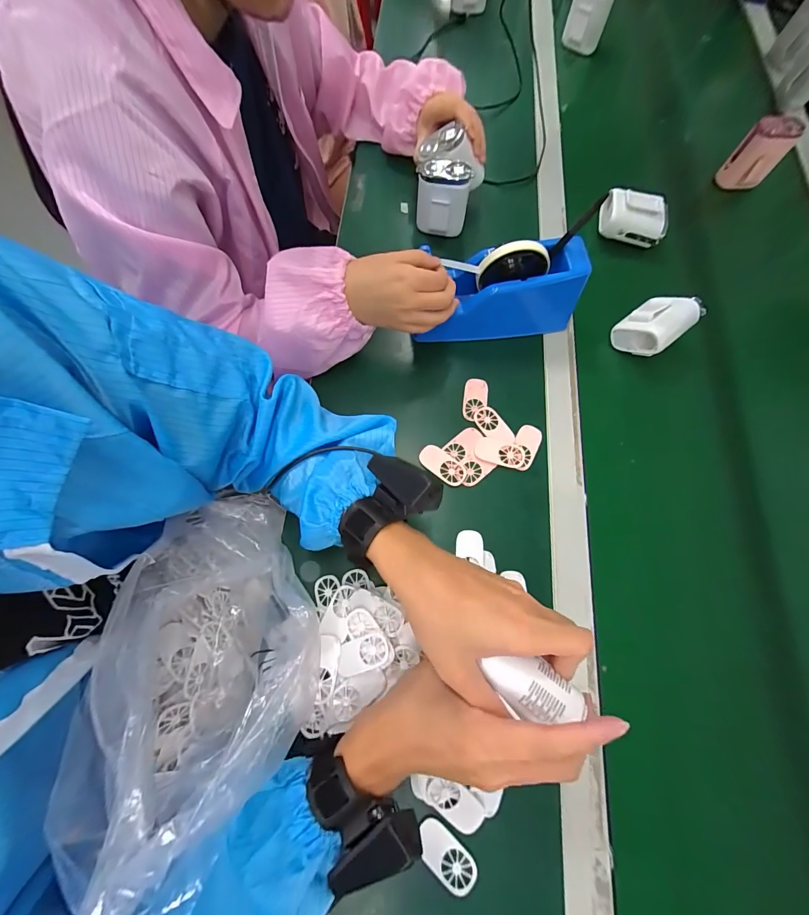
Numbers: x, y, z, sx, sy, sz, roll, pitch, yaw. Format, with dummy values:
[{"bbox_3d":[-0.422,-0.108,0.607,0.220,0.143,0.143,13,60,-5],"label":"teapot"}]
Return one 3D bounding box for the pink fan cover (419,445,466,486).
[{"bbox_3d":[0.044,0.009,0.431,0.058,0.005,0.029,34,73,11],"label":"pink fan cover"}]

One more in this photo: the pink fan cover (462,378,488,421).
[{"bbox_3d":[0.088,-0.072,0.461,0.029,0.004,0.056,8,70,2],"label":"pink fan cover"}]

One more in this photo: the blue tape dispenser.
[{"bbox_3d":[0.111,-0.200,0.455,0.194,0.115,0.069,-8,70,-3],"label":"blue tape dispenser"}]

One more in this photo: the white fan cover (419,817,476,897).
[{"bbox_3d":[0.036,0.343,0.319,0.063,0.012,0.028,38,74,12],"label":"white fan cover"}]

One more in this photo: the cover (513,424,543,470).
[{"bbox_3d":[0.144,-0.012,0.443,0.029,0.005,0.059,24,72,8],"label":"cover"}]

